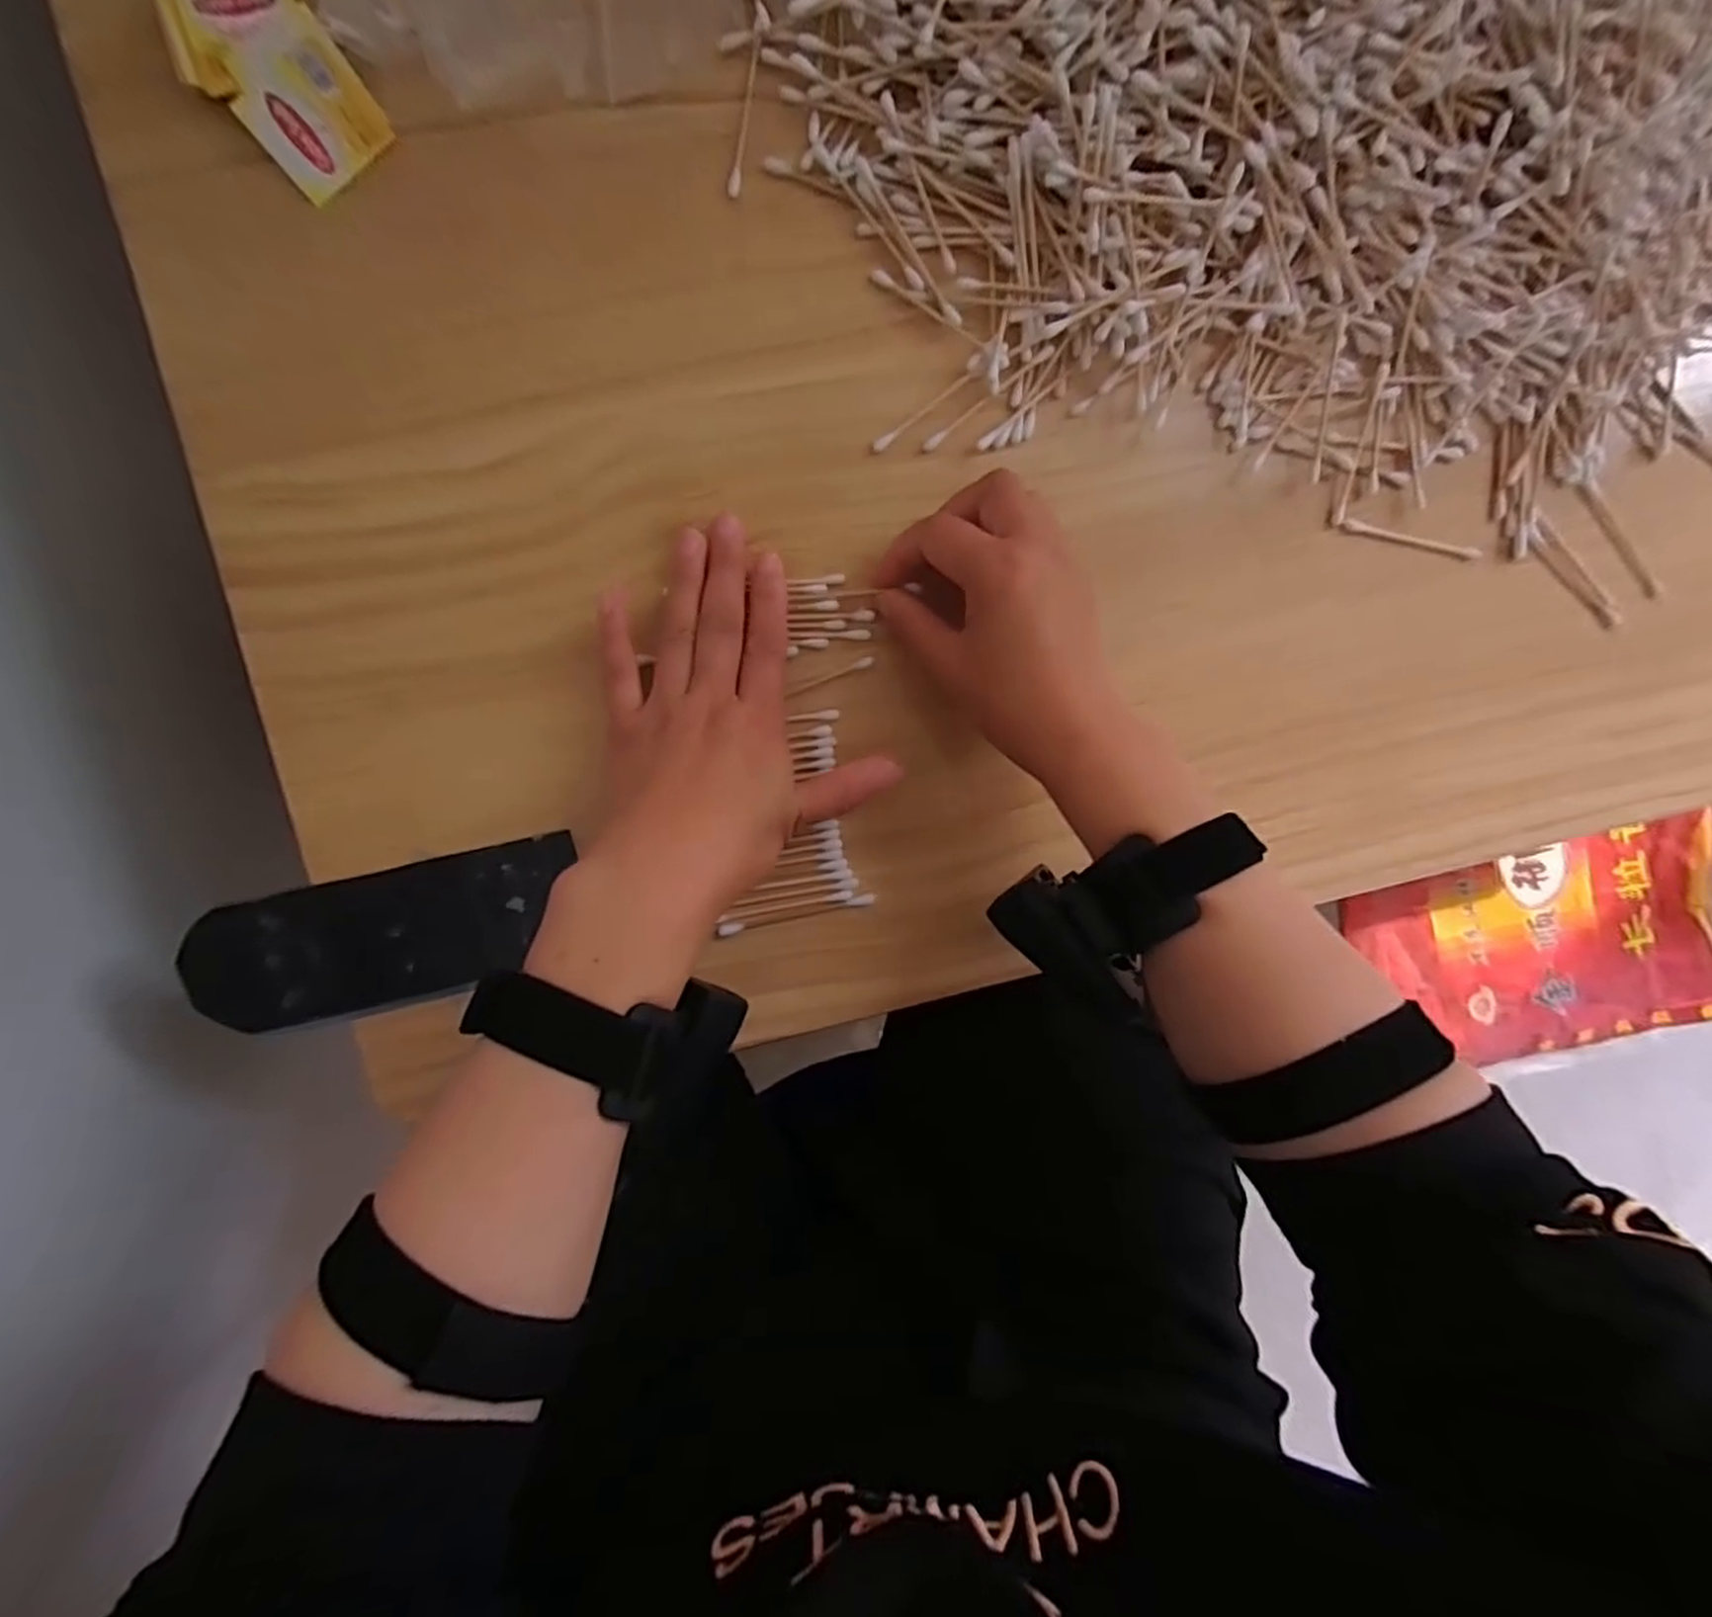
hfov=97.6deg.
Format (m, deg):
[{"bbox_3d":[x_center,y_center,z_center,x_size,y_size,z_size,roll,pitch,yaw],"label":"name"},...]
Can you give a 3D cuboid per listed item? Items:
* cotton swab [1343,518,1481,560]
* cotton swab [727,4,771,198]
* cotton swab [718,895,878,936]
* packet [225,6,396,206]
[{"bbox_3d":[0.270,-0.131,0.363,0.074,0.004,0.008,10,95,-7],"label":"cotton swab"},{"bbox_3d":[-0.045,-0.293,0.312,0.006,0.007,0.069,11,95,-7],"label":"cotton swab"},{"bbox_3d":[-0.026,0.049,0.346,0.073,0.007,0.007,-10,97,-5],"label":"cotton swab"},{"bbox_3d":[-0.215,-0.275,0.295,0.046,0.006,0.047,-42,115,-4],"label":"packet"}]

